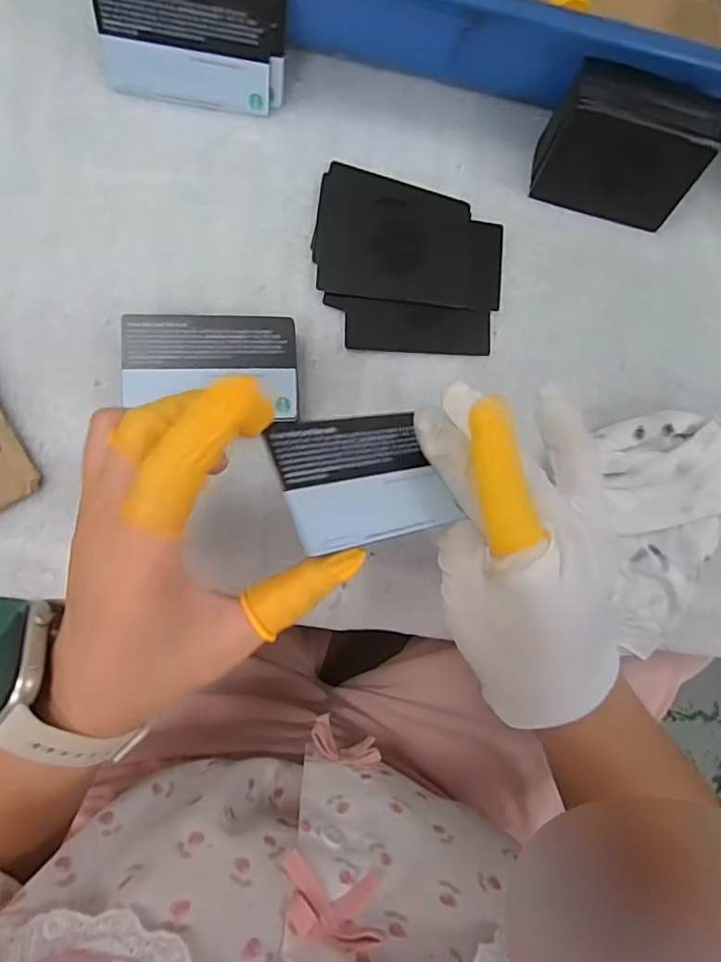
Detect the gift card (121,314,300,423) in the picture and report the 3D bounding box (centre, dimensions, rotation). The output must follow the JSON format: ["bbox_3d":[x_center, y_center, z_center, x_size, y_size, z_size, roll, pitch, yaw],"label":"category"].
[{"bbox_3d":[-0.076,-0.060,0.281,0.087,0.004,0.052,0,82,-9],"label":"gift card"}]

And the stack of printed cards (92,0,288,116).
[{"bbox_3d":[-0.087,-0.225,0.284,0.093,0.058,0.008,5,61,-7],"label":"stack of printed cards"}]

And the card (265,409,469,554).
[{"bbox_3d":[0.001,-0.002,0.216,0.069,0.004,0.053,-9,68,-34],"label":"card"}]

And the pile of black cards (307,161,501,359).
[{"bbox_3d":[0.029,-0.125,0.314,0.107,0.005,0.099,5,86,-9],"label":"pile of black cards"}]

